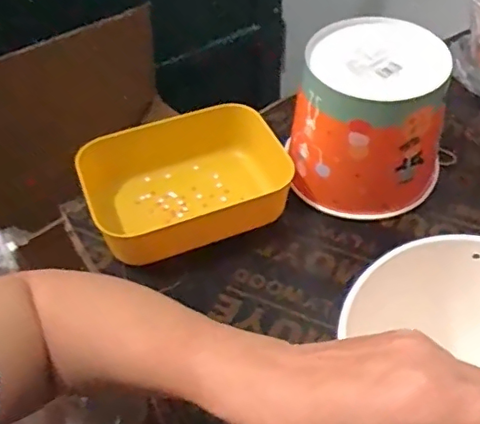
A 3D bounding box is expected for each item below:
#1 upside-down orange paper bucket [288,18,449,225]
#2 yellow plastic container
[{"bbox_3d":[0.127,-0.087,0.559,0.134,0.146,0.126,-2,45,2],"label":"upside-down orange paper bucket"},{"bbox_3d":[-0.050,-0.028,0.569,0.193,0.059,0.142,-16,47,-12],"label":"yellow plastic container"}]

